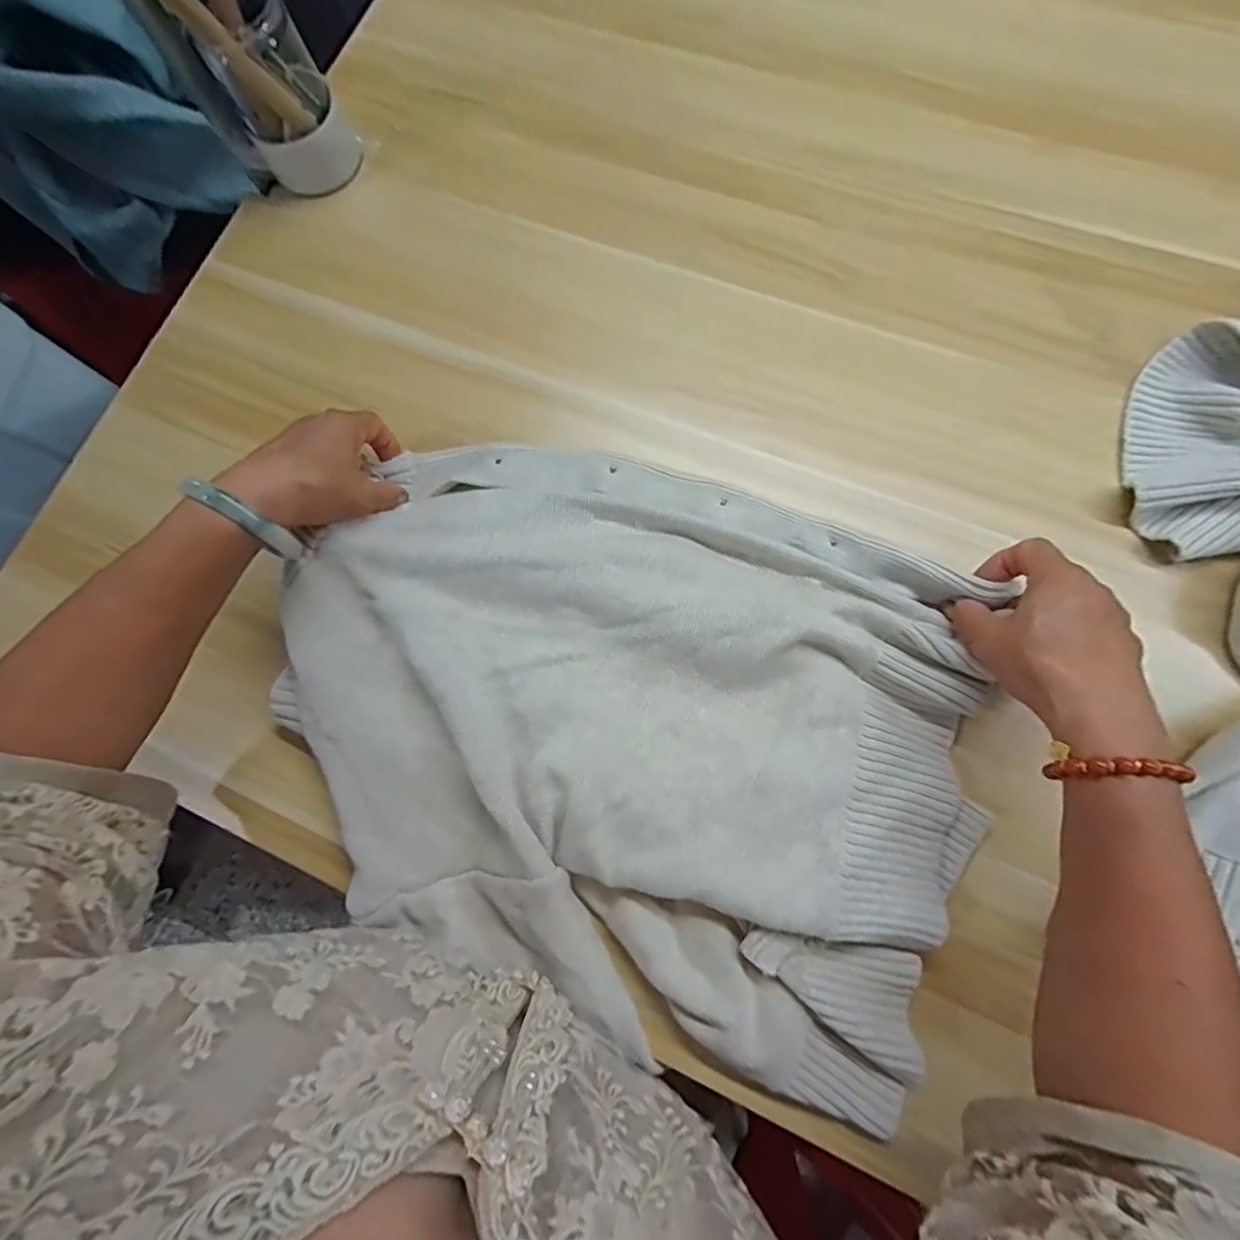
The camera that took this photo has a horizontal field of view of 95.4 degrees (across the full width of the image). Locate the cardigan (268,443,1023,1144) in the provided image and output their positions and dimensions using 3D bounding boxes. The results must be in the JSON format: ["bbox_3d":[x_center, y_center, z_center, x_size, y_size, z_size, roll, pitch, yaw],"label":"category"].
[{"bbox_3d":[0.005,0.061,0.375,0.449,0.052,0.351,25,78,6],"label":"cardigan"}]

